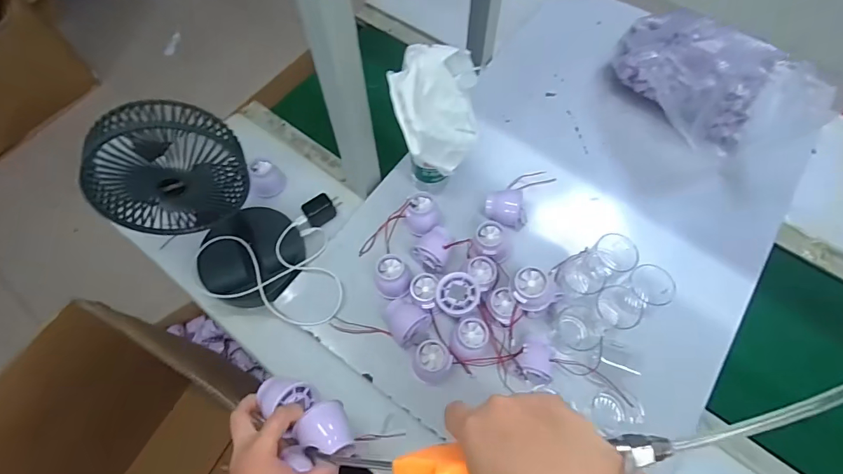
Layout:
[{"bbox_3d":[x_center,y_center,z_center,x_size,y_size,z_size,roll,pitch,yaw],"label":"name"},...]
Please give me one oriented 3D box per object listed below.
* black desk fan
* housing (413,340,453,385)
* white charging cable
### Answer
[{"bbox_3d":[-0.276,-0.028,0.559,0.166,0.295,0.160,28,69,14],"label":"black desk fan"},{"bbox_3d":[0.016,0.170,0.568,0.050,0.049,0.051,-1,65,2],"label":"housing"},{"bbox_3d":[-0.226,0.040,0.660,0.246,0.026,0.160,16,66,9],"label":"white charging cable"}]

